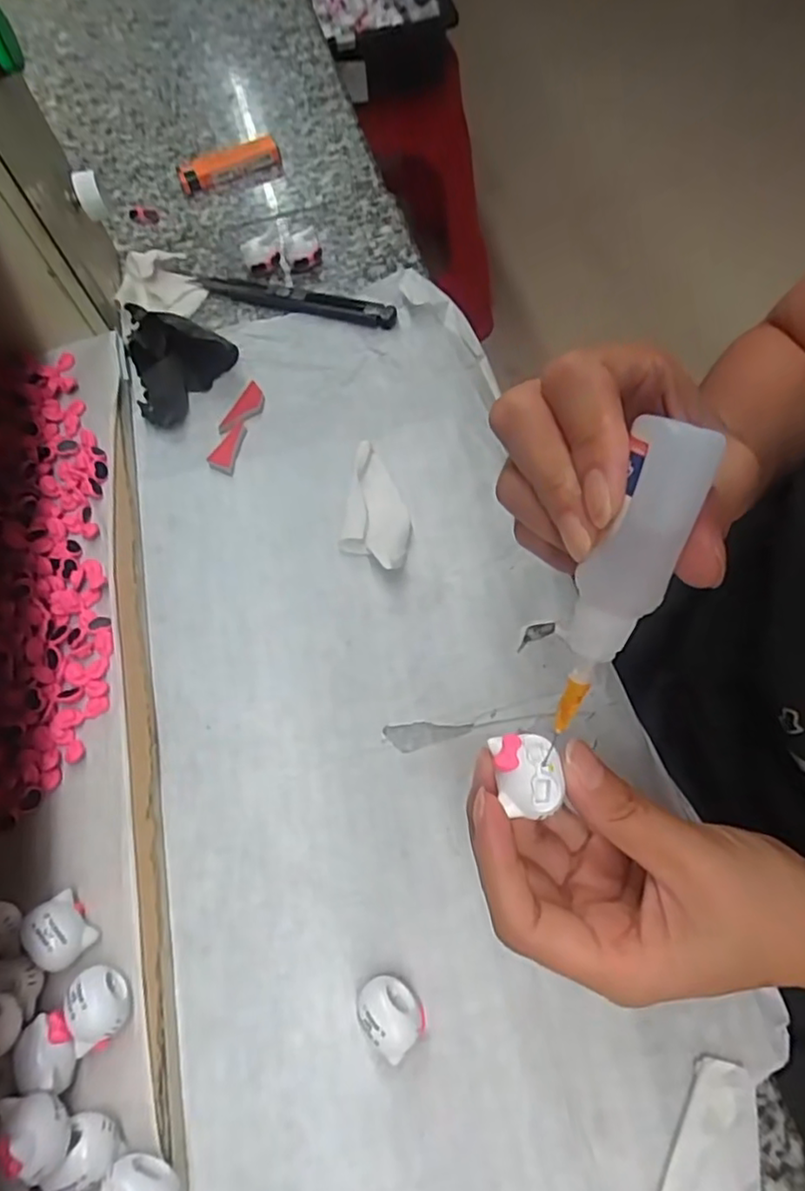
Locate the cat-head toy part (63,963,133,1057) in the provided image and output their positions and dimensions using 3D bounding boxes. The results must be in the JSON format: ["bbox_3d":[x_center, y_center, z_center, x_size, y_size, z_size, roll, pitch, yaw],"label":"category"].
[{"bbox_3d":[-0.113,0.152,0.239,0.021,0.018,0.025,-36,70,-16],"label":"cat-head toy part"}]

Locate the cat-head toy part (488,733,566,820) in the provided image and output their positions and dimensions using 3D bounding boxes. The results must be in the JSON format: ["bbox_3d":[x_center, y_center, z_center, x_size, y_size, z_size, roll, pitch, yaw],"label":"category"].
[{"bbox_3d":[0.038,0.054,0.196,0.019,0.008,0.024,-6,65,-3],"label":"cat-head toy part"}]

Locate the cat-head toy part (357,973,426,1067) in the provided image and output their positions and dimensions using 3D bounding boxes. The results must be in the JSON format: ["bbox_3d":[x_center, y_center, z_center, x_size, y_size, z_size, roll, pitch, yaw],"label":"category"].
[{"bbox_3d":[-0.005,0.158,0.244,0.026,0.018,0.021,35,70,15],"label":"cat-head toy part"}]

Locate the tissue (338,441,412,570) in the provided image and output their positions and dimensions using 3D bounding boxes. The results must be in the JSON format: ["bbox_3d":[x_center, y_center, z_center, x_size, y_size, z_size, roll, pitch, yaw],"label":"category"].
[{"bbox_3d":[-0.012,-0.049,0.344,0.035,0.013,0.078,7,65,4],"label":"tissue"}]

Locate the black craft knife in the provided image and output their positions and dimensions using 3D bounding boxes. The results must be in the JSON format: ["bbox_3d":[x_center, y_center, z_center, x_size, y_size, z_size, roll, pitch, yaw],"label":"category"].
[{"bbox_3d":[-0.075,-0.196,0.417,0.147,0.011,0.017,19,66,9],"label":"black craft knife"}]

